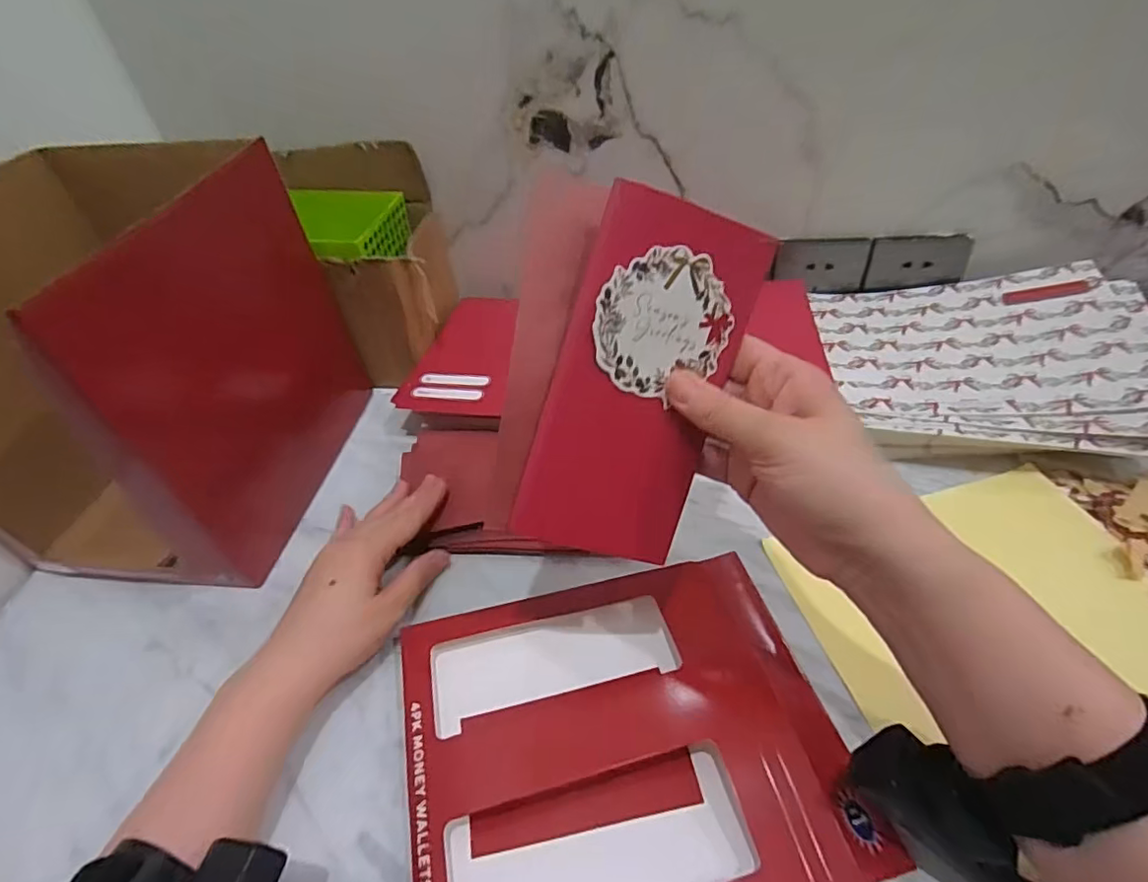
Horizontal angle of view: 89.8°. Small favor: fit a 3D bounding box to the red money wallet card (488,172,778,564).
[{"bbox_3d":[0.018,-0.032,0.288,0.112,0.171,0.032,16,11,-7],"label":"red money wallet card"}]

